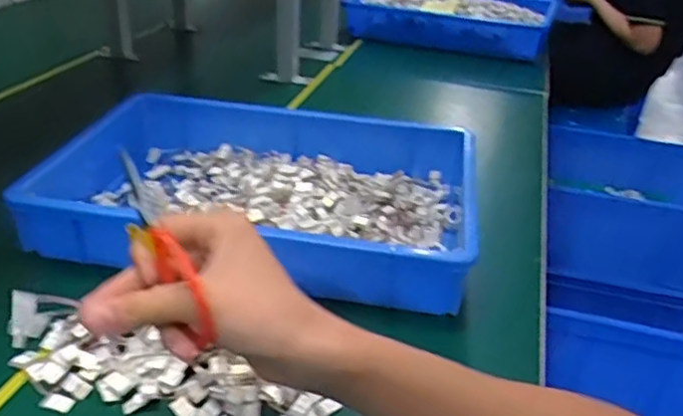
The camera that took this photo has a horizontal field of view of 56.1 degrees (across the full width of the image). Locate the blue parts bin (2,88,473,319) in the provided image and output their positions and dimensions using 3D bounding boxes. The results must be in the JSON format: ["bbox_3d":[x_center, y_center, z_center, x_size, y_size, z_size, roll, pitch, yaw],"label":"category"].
[{"bbox_3d":[-0.081,-0.021,0.705,0.455,0.080,0.310,11,31,12],"label":"blue parts bin"}]

